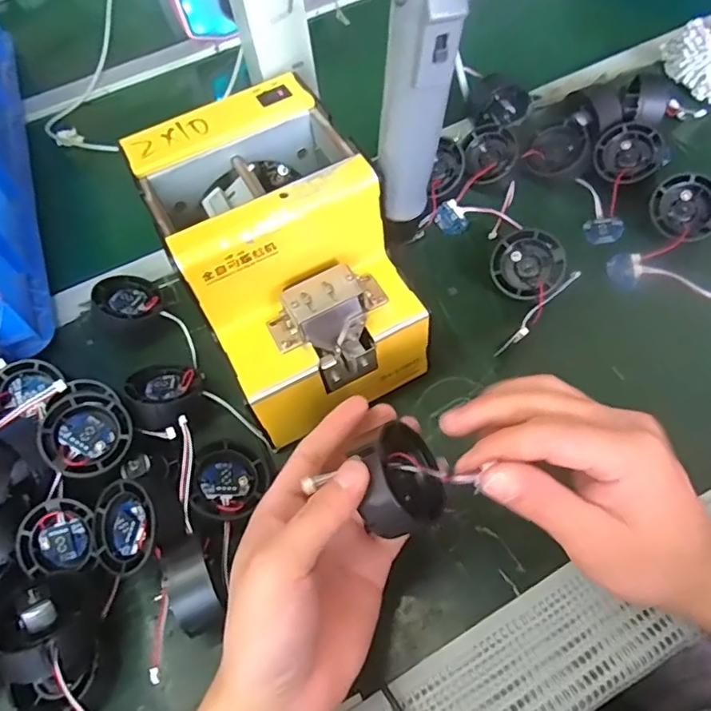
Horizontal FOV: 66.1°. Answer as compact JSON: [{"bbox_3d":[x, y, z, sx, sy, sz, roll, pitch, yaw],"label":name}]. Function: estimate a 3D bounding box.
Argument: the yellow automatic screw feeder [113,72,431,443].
[{"bbox_3d":[-0.047,-0.060,0.365,0.122,0.135,0.176,-28,61,-11],"label":"yellow automatic screw feeder"}]

